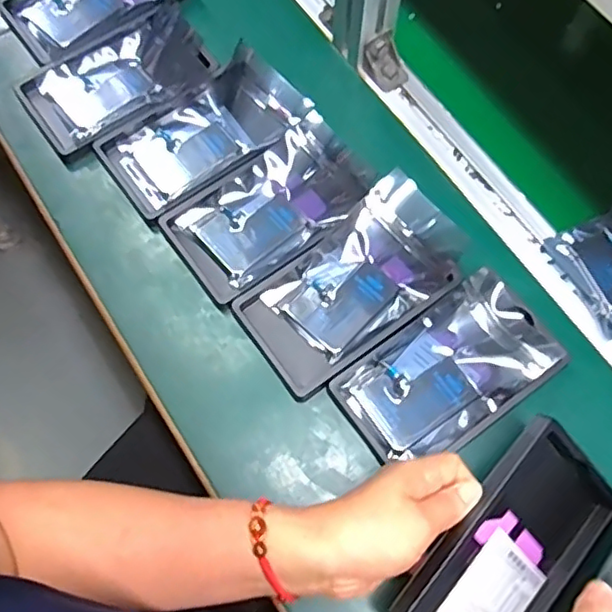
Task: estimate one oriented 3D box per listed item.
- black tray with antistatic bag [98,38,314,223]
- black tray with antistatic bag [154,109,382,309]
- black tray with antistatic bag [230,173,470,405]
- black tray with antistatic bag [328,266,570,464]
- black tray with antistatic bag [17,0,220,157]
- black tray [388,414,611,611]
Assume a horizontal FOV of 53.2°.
[{"bbox_3d":[-0.089,-0.150,0.513,0.158,0.032,0.093,-34,73,-13],"label":"black tray with antistatic bag"},{"bbox_3d":[-0.029,-0.081,0.491,0.155,0.029,0.092,-35,73,-14],"label":"black tray with antistatic bag"},{"bbox_3d":[0.037,-0.017,0.464,0.170,0.037,0.095,-38,74,-15],"label":"black tray with antistatic bag"},{"bbox_3d":[0.105,0.048,0.447,0.153,0.024,0.093,-34,73,-14],"label":"black tray with antistatic bag"},{"bbox_3d":[-0.166,-0.204,0.533,0.161,0.027,0.099,-29,72,-12],"label":"black tray with antistatic bag"},{"bbox_3d":[0.131,0.159,0.387,0.155,0.013,0.100,-46,110,-15],"label":"black tray"}]

